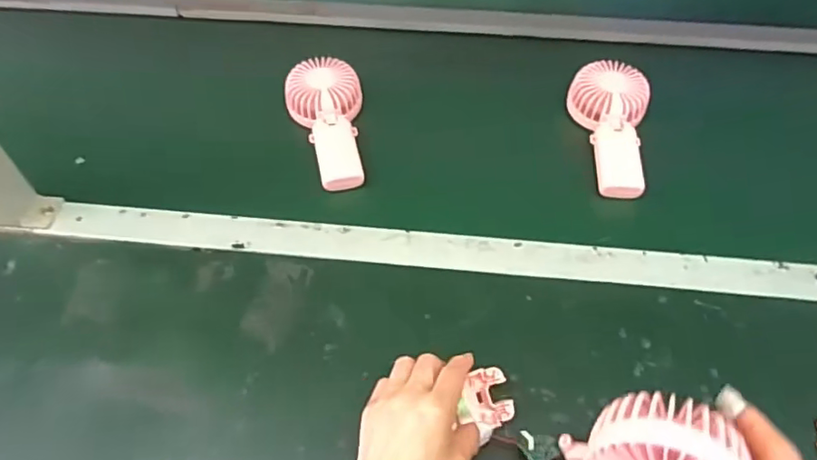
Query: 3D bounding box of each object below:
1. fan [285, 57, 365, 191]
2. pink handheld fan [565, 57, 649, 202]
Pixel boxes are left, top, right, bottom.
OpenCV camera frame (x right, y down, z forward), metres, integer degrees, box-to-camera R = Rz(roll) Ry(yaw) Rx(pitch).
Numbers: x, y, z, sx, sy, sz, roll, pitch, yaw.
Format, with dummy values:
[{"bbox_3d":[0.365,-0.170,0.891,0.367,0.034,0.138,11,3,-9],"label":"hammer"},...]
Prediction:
[{"bbox_3d":[-0.089,-0.118,0.653,0.083,0.027,0.167,-10,67,-7],"label":"fan"},{"bbox_3d":[0.232,-0.112,0.647,0.082,0.031,0.175,1,64,1],"label":"pink handheld fan"}]

